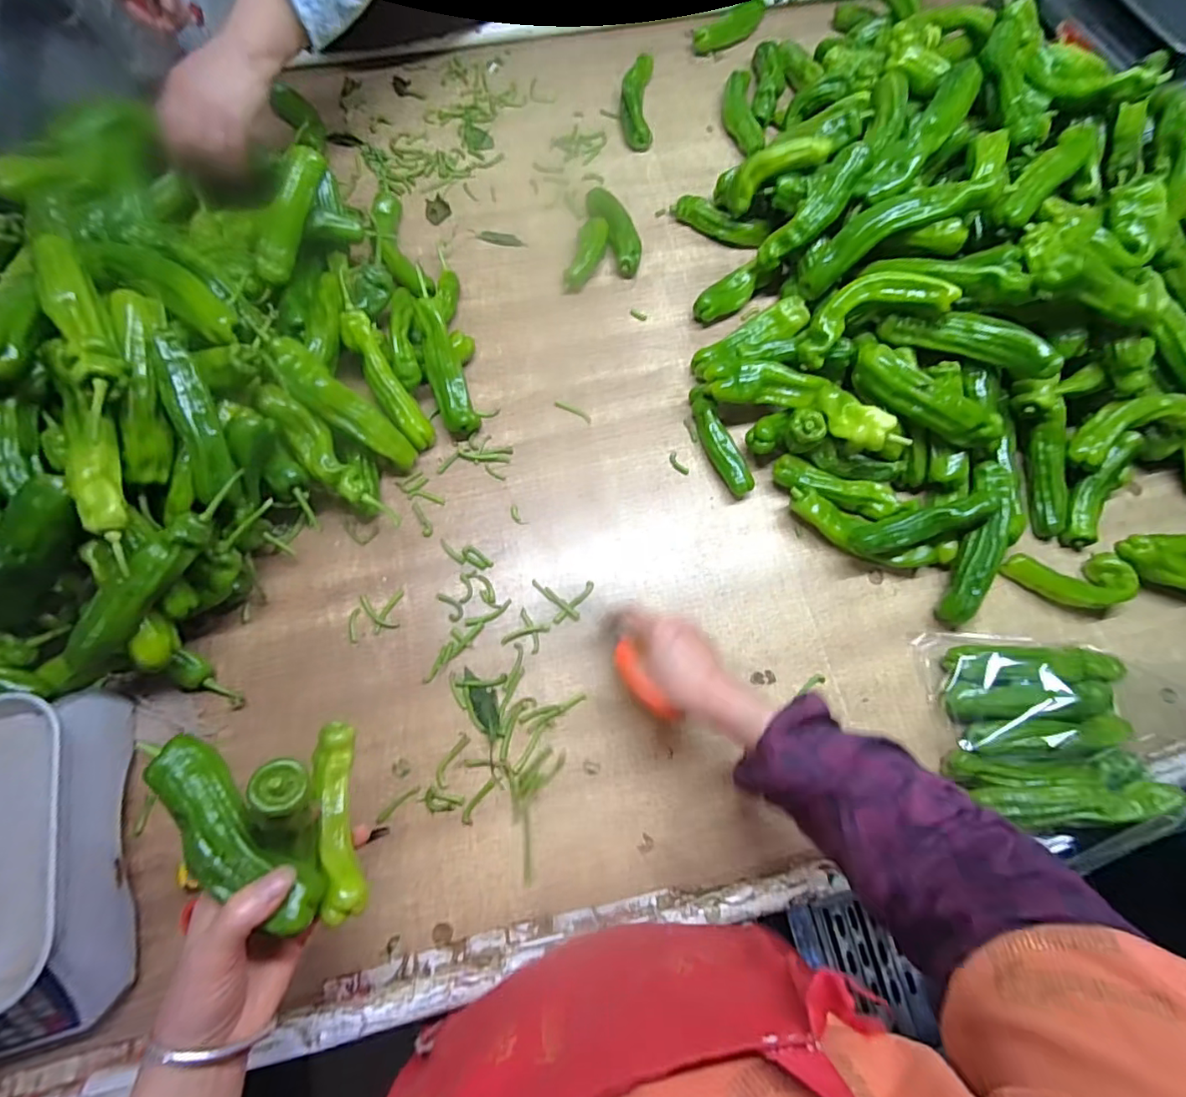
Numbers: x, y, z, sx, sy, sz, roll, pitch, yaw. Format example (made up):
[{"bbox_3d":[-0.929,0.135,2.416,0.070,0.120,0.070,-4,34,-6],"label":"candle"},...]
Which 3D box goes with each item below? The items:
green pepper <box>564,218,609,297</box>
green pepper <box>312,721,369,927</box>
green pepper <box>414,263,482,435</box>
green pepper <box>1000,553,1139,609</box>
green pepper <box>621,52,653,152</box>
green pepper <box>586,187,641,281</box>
[{"bbox_3d":[-0.009,-0.377,0.678,0.035,0.023,0.100,24,87,5],"label":"green pepper"},{"bbox_3d":[-0.177,0.187,0.369,0.028,0.022,0.123,-16,62,-7],"label":"green pepper"},{"bbox_3d":[-0.169,-0.215,0.586,0.038,0.031,0.178,-16,101,-7],"label":"green pepper"},{"bbox_3d":[0.509,0.034,0.567,0.111,0.040,0.058,0,72,-2],"label":"green pepper"},{"bbox_3d":[0.065,-0.659,0.768,0.045,0.041,0.164,3,72,-1],"label":"green pepper"},{"bbox_3d":[0.032,-0.414,0.692,0.045,0.038,0.125,-25,75,-10],"label":"green pepper"}]

